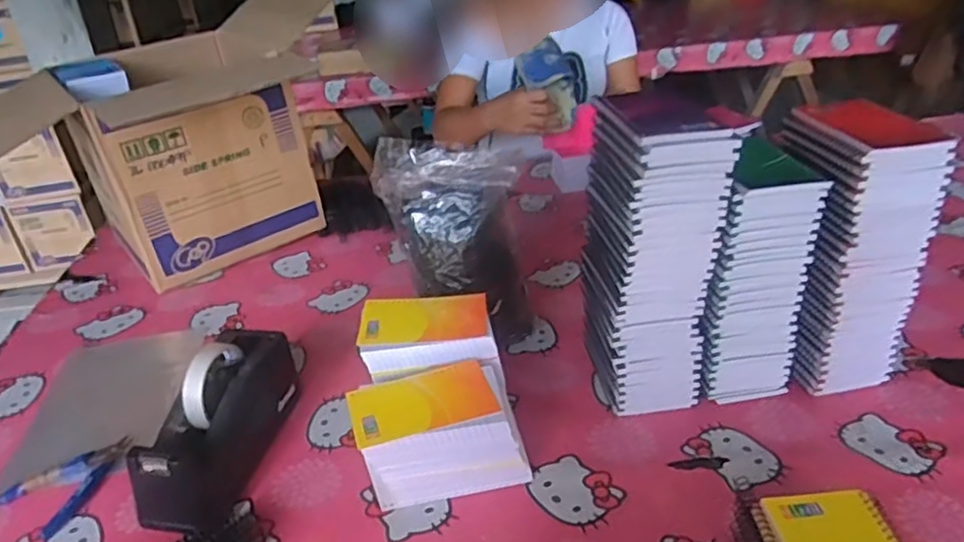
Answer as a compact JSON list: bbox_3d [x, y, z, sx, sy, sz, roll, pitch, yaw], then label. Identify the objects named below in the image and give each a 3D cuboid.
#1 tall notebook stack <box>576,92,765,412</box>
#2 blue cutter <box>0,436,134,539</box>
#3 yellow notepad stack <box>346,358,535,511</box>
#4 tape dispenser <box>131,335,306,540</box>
[{"bbox_3d":[0.164,-0.006,0.683,0.110,0.325,0.124,-7,30,-8],"label":"tall notebook stack"},{"bbox_3d":[-0.412,0.205,0.666,0.079,0.009,0.115,8,32,18],"label":"blue cutter"},{"bbox_3d":[-0.039,0.156,0.634,0.156,0.096,0.090,-7,30,-7],"label":"yellow notepad stack"},{"bbox_3d":[-0.258,0.151,0.657,0.076,0.112,0.206,3,30,10],"label":"tape dispenser"}]

